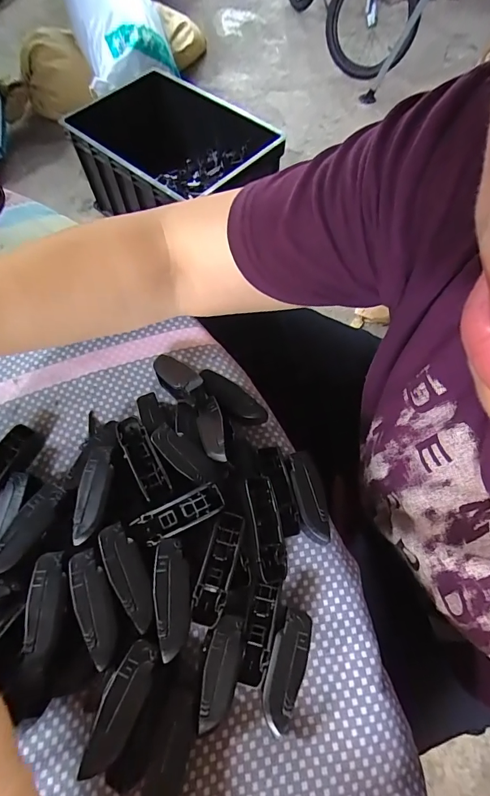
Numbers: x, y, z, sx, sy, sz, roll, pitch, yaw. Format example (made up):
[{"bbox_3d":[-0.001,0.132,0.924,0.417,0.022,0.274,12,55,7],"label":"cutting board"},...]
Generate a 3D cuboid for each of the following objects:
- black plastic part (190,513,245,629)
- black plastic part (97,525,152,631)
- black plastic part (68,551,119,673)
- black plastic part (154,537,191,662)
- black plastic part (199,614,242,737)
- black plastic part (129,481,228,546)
[{"bbox_3d":[-0.014,0.088,0.215,0.014,0.010,0.055,14,64,8],"label":"black plastic part"},{"bbox_3d":[-0.060,0.091,0.211,0.017,0.006,0.053,-28,66,-13],"label":"black plastic part"},{"bbox_3d":[-0.075,0.104,0.204,0.016,0.005,0.054,-23,65,-11],"label":"black plastic part"},{"bbox_3d":[-0.036,0.098,0.205,0.018,0.005,0.053,-6,63,-2],"label":"black plastic part"},{"bbox_3d":[-0.012,0.136,0.201,0.015,0.009,0.051,11,79,6],"label":"black plastic part"},{"bbox_3d":[-0.037,0.063,0.223,0.054,0.008,0.017,-27,64,8],"label":"black plastic part"}]

